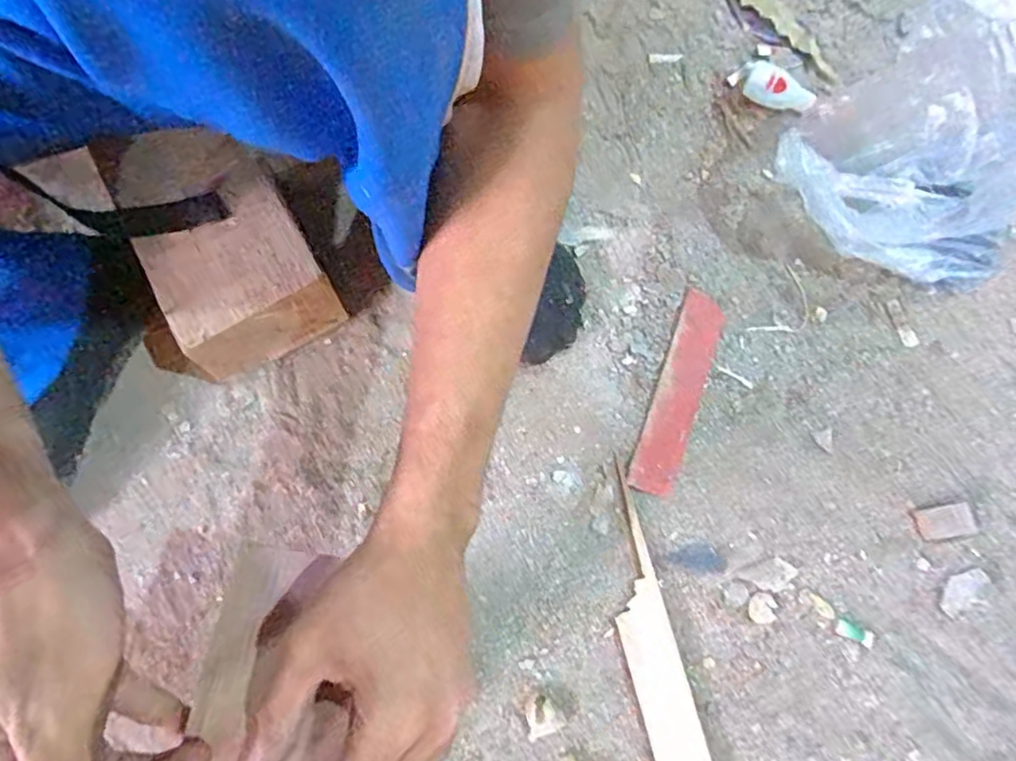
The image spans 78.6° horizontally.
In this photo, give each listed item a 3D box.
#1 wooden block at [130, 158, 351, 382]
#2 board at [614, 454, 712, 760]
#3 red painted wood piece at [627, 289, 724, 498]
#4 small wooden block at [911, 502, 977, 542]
[{"bbox_3d":[-0.203,-0.075,0.483,0.108,0.084,0.111,-32,76,-8],"label":"wooden block"},{"bbox_3d":[0.110,0.224,0.440,0.039,0.006,0.296,-14,75,-4],"label":"board"},{"bbox_3d":[0.141,0.008,0.507,0.036,0.004,0.176,20,75,5],"label":"red painted wood piece"},{"bbox_3d":[0.335,0.108,0.475,0.045,0.004,0.024,-9,75,-3],"label":"small wooden block"}]

